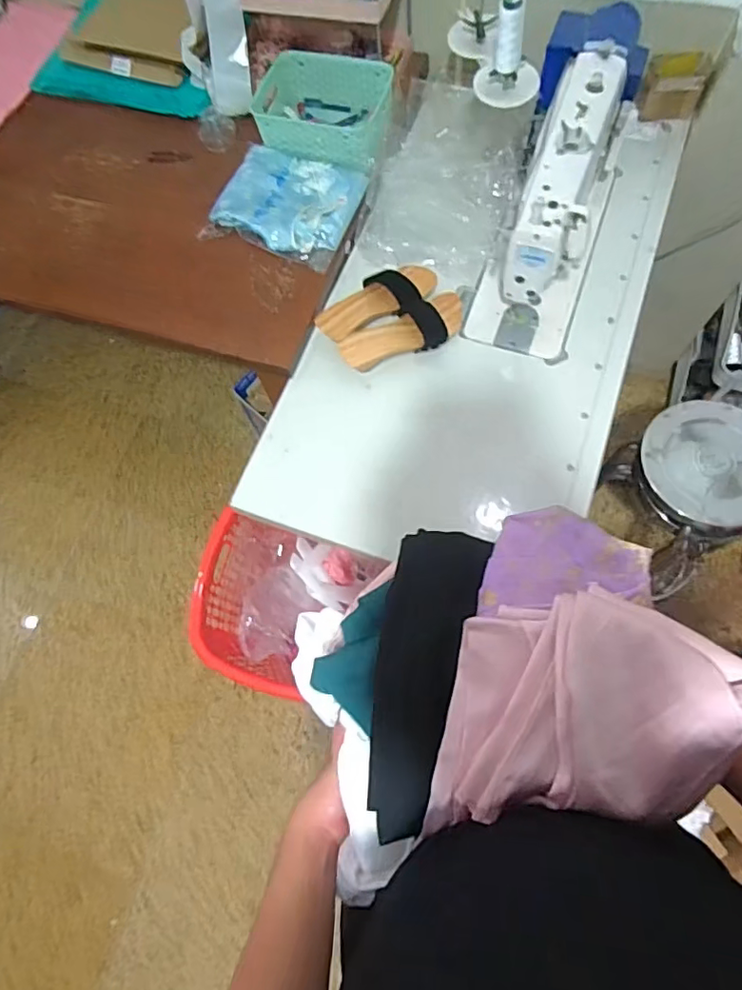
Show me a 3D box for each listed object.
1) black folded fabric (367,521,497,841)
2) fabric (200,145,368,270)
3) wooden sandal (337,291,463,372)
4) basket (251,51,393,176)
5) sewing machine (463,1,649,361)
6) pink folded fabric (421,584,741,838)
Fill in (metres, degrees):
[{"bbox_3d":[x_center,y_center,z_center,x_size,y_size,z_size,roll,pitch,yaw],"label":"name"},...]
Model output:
[{"bbox_3d":[0.043,0.154,0.472,0.079,0.026,0.252,13,72,2],"label":"black folded fabric"},{"bbox_3d":[-0.159,-0.555,1.025,0.257,0.032,0.210,20,74,11],"label":"fabric"},{"bbox_3d":[0.059,-0.282,0.940,0.230,0.048,0.087,-26,72,-4],"label":"wooden sandal"},{"bbox_3d":[-0.098,-0.757,1.062,0.259,0.077,0.226,11,72,8],"label":"basket"},{"bbox_3d":[0.312,-0.502,0.908,0.192,0.220,0.473,14,74,9],"label":"sewing machine"},{"bbox_3d":[0.172,0.167,0.429,0.246,0.100,0.161,-5,70,-5],"label":"pink folded fabric"}]

